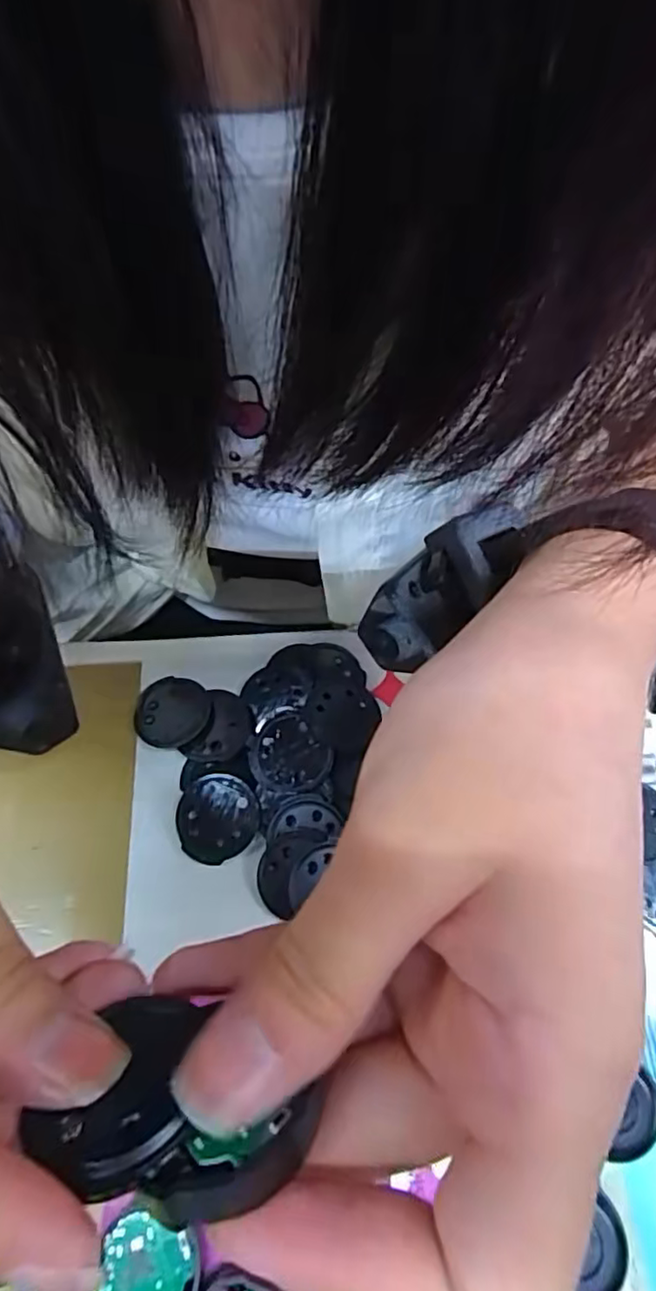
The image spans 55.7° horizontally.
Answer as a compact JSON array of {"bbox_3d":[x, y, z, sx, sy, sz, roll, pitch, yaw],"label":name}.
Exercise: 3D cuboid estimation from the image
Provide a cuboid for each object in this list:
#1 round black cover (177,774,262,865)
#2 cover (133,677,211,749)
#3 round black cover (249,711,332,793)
[{"bbox_3d":[-0.040,0.063,0.226,0.029,0.006,0.030,3,64,-1],"label":"round black cover"},{"bbox_3d":[-0.061,0.026,0.244,0.029,0.006,0.029,1,64,-2],"label":"cover"},{"bbox_3d":[-0.015,0.040,0.232,0.026,0.006,0.029,-38,71,-18],"label":"round black cover"}]

